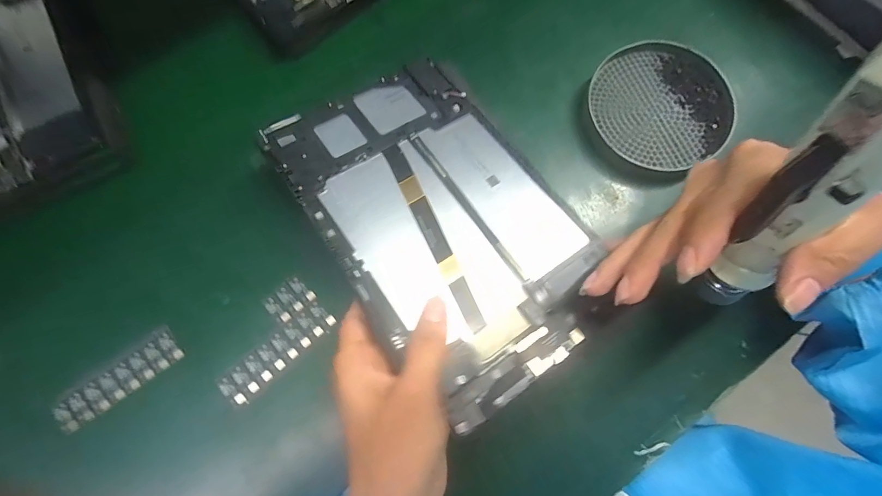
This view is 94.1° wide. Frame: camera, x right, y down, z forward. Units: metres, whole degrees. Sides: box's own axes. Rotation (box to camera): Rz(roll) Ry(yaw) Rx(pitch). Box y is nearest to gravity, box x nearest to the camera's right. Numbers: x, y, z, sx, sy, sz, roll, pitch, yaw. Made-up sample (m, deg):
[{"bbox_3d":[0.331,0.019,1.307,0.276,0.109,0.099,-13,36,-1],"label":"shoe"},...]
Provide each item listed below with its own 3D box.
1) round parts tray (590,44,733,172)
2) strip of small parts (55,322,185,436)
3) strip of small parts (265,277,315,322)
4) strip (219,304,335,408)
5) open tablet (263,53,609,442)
[{"bbox_3d":[0.182,-0.116,0.343,0.105,0.025,0.108,0,76,0],"label":"round parts tray"},{"bbox_3d":[-0.237,0.096,0.300,0.092,0.004,0.027,-36,78,-8],"label":"strip of small parts"},{"bbox_3d":[-0.116,0.039,0.314,0.033,0.004,0.023,-41,79,-9],"label":"strip of small parts"},{"bbox_3d":[-0.122,0.078,0.305,0.091,0.004,0.025,-39,79,-9],"label":"strip"},{"bbox_3d":[-0.001,-0.026,0.275,0.149,0.006,0.236,-32,71,-17],"label":"open tablet"}]

